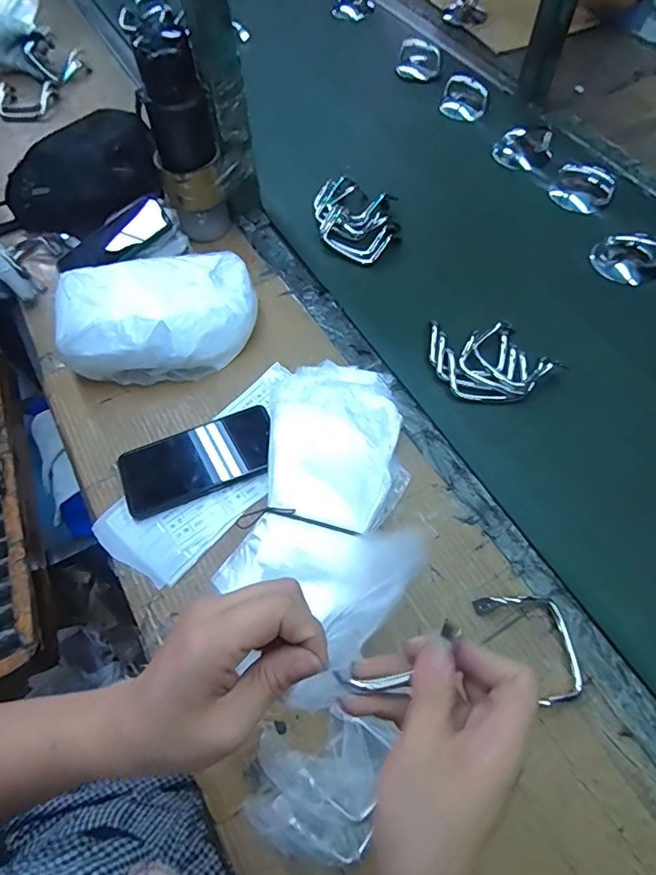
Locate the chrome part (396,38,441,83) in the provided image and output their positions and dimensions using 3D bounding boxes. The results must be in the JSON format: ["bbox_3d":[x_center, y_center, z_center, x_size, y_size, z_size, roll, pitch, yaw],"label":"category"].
[{"bbox_3d":[0.167,-0.687,0.924,0.075,0.033,0.099,11,62,7],"label":"chrome part"}]

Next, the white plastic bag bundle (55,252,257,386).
[{"bbox_3d":[-0.192,-0.139,0.592,0.206,0.085,0.125,-9,61,-4],"label":"white plastic bag bundle"}]

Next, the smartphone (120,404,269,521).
[{"bbox_3d":[-0.135,0.024,0.536,0.161,0.016,0.079,-21,62,-10],"label":"smartphone"}]

